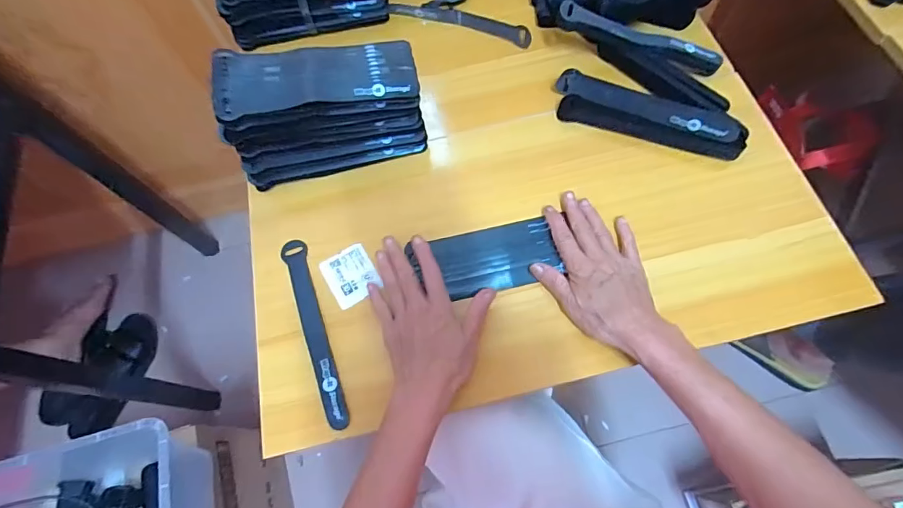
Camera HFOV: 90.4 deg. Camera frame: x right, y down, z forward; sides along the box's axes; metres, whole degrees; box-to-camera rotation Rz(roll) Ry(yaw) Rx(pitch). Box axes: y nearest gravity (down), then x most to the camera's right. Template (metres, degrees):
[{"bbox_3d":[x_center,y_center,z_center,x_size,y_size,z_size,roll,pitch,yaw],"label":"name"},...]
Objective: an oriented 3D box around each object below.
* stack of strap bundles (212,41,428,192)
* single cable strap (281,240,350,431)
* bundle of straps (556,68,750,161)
[{"bbox_3d":[-0.137,-0.164,0.488,0.200,0.100,0.102,-16,68,-4],"label":"stack of strap bundles"},{"bbox_3d":[-0.136,0.072,0.443,0.024,0.006,0.197,-14,64,-18],"label":"single cable strap"},{"bbox_3d":[0.220,-0.157,0.504,0.208,0.034,0.046,22,71,12],"label":"bundle of straps"}]

